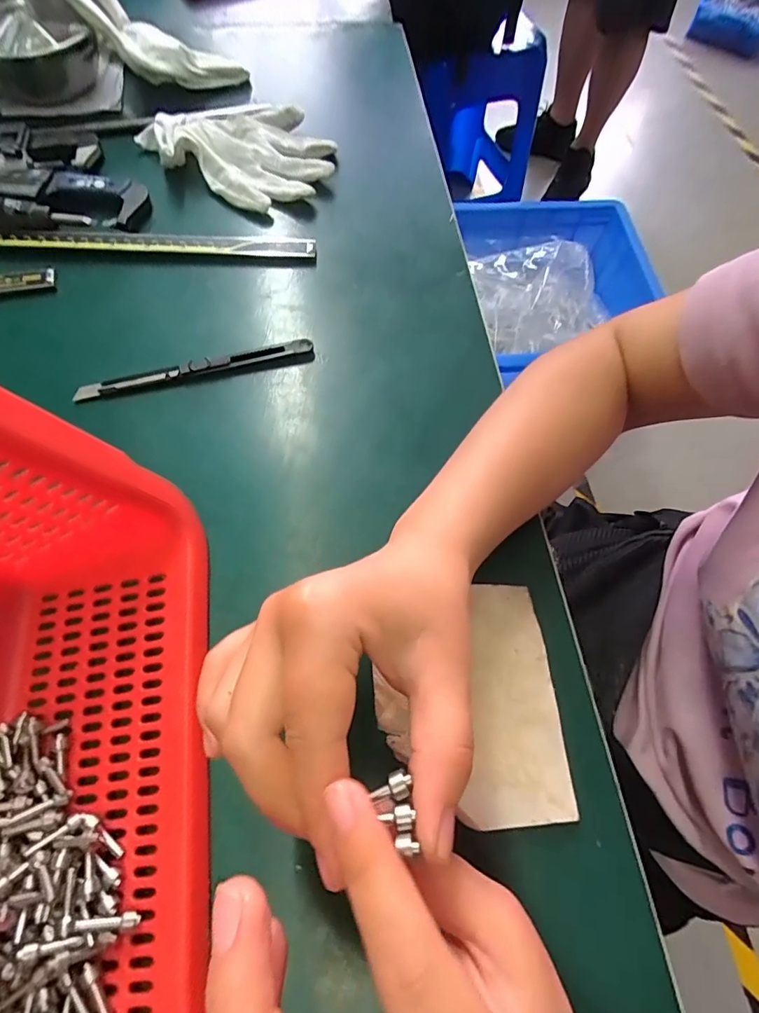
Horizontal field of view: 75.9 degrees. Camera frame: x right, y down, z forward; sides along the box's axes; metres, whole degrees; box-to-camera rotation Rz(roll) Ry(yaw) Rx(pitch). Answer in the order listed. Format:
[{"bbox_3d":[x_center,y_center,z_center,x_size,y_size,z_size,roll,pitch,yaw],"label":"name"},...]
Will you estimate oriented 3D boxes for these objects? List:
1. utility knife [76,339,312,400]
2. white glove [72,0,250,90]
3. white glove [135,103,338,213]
[{"bbox_3d":[-0.118,-0.090,0.315,0.148,0.010,0.011,-14,66,-10],"label":"utility knife"},{"bbox_3d":[-0.186,-0.387,0.407,0.140,0.036,0.064,8,61,-33],"label":"white glove"},{"bbox_3d":[-0.112,-0.290,0.392,0.147,0.031,0.099,23,66,7],"label":"white glove"}]

